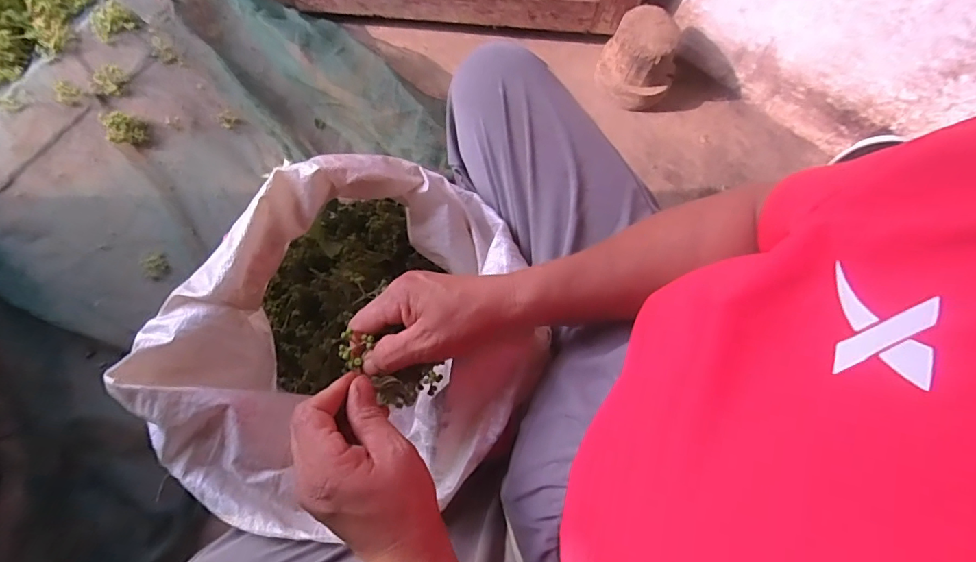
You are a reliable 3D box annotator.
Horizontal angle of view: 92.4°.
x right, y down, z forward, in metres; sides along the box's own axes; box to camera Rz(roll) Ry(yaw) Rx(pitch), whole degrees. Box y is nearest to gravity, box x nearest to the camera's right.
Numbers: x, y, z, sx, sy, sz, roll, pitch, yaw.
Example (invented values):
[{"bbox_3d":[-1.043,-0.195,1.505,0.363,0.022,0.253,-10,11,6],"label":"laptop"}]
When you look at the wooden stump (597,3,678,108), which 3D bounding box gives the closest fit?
[{"bbox_3d":[0.299,-0.435,0.927,0.145,0.151,0.115,19,78,4],"label":"wooden stump"}]

